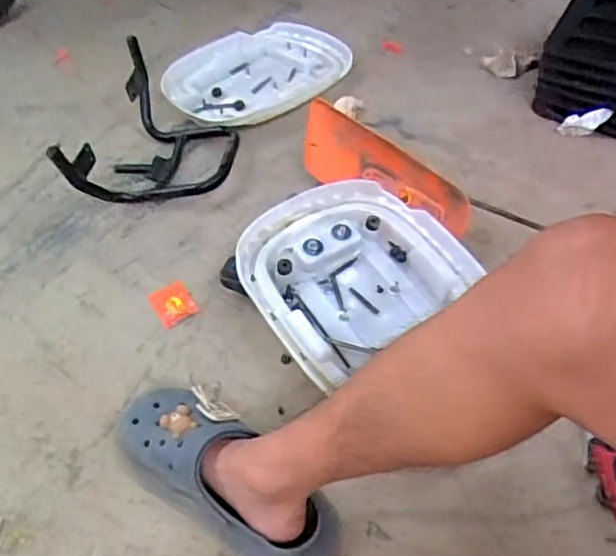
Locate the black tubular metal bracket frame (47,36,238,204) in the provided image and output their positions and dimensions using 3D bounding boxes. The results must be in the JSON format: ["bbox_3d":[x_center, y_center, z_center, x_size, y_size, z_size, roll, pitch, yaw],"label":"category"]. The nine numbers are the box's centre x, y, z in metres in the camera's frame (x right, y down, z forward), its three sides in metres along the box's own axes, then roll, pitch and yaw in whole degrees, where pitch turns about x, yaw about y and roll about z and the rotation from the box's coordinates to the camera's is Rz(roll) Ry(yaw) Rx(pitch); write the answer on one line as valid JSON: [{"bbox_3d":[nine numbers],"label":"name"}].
[{"bbox_3d":[-0.234,-0.234,0.984,0.210,0.146,0.324,1,49,7],"label":"black tubular metal bracket frame"}]

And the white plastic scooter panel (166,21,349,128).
[{"bbox_3d":[-0.104,-0.406,1.187,0.368,0.035,0.282,-30,52,-20],"label":"white plastic scooter panel"}]

